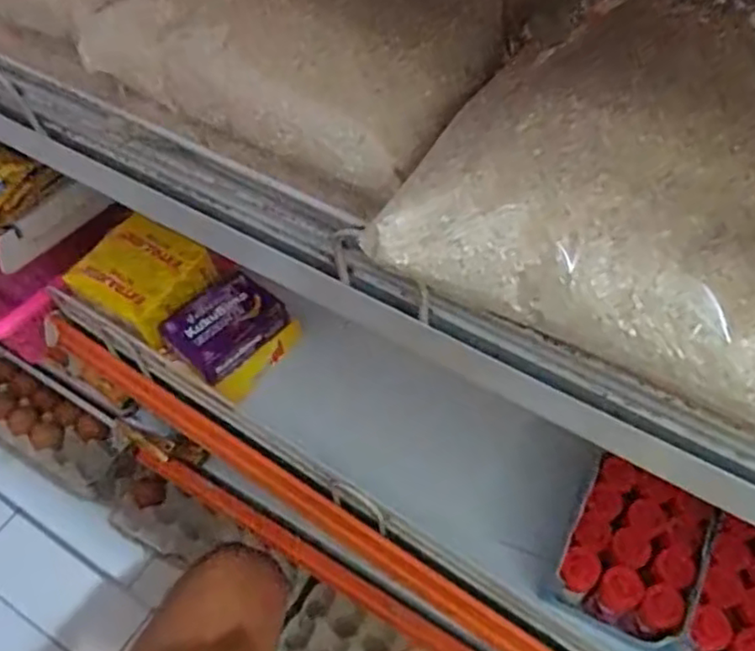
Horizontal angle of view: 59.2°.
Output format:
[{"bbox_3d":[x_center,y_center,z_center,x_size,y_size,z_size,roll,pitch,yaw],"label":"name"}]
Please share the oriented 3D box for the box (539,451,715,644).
[{"bbox_3d":[0.166,0.151,0.441,0.077,0.053,0.092,23,56,16],"label":"box"}]

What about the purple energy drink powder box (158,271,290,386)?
[{"bbox_3d":[-0.124,-0.001,0.543,0.066,0.023,0.084,38,61,25],"label":"purple energy drink powder box"}]

